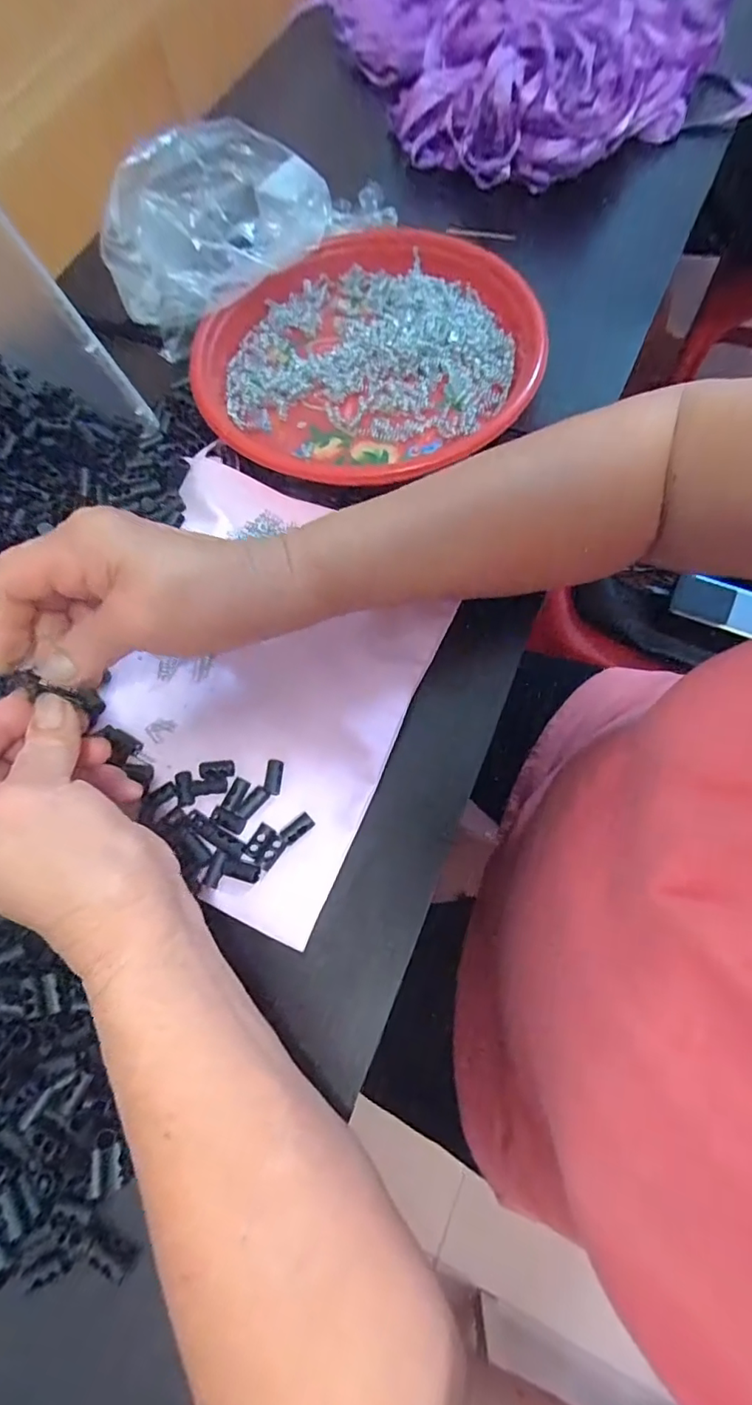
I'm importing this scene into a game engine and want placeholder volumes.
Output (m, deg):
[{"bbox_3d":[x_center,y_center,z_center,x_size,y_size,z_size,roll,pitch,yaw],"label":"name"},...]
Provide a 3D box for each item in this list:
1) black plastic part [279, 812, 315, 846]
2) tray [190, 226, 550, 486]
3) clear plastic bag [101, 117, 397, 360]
[{"bbox_3d":[-0.042,0.067,0.286,0.018,0.004,0.010,-38,71,-8],"label":"black plastic part"},{"bbox_3d":[-0.009,-0.245,0.378,0.232,0.026,0.224,-43,72,-10],"label":"tray"},{"bbox_3d":[-0.105,-0.364,0.395,0.202,0.080,0.097,-37,71,-8],"label":"clear plastic bag"}]

